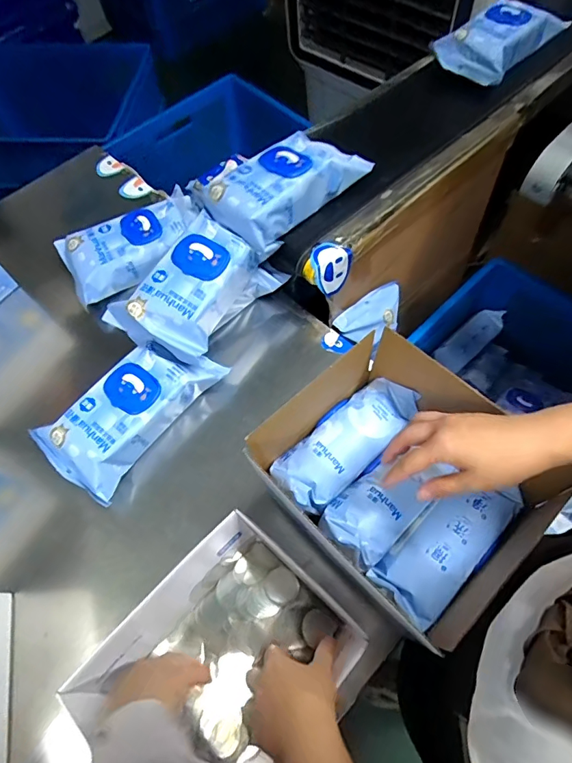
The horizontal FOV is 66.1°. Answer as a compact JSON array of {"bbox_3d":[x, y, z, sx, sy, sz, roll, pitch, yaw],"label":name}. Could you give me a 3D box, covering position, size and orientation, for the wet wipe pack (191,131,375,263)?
[{"bbox_3d":[0.001,-0.305,0.683,0.246,0.068,0.124,-40,68,-16],"label":"wet wipe pack"}]

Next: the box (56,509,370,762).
[{"bbox_3d":[-0.071,0.312,0.502,0.198,0.141,0.247,37,71,20],"label":"box"}]

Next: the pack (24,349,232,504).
[{"bbox_3d":[-0.229,0.034,0.646,0.142,0.062,0.252,33,70,18],"label":"pack"}]

